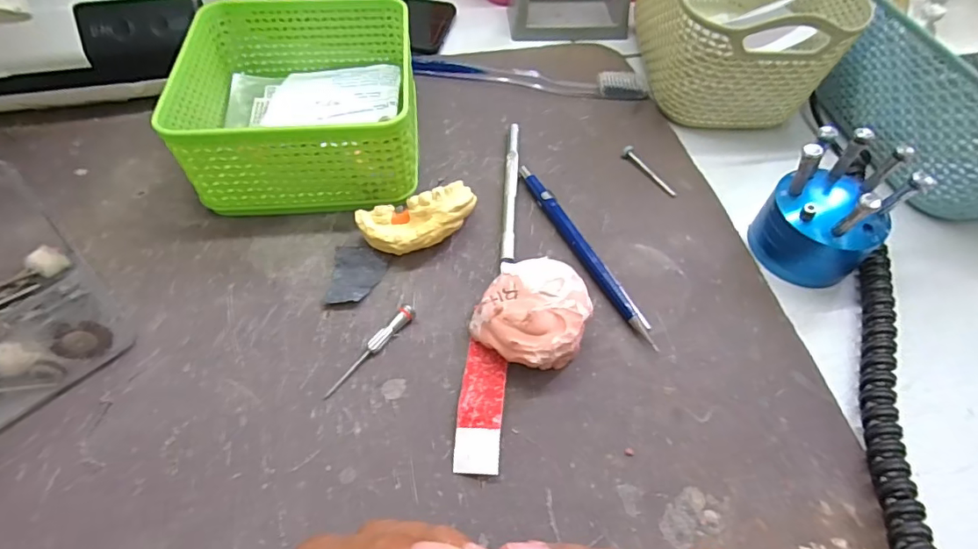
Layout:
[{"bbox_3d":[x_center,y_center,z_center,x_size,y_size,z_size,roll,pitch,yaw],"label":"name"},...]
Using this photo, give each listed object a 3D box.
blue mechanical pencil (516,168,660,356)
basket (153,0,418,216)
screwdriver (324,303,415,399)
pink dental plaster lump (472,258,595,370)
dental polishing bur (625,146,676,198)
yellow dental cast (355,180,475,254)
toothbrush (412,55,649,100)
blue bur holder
[{"bbox_3d":[0.053,-0.015,0.293,0.010,0.011,0.134,-23,60,-17],"label":"blue mechanical pencil"},{"bbox_3d":[-0.112,-0.109,0.319,0.129,0.061,0.137,-3,56,-4],"label":"basket"},{"bbox_3d":[-0.059,0.037,0.255,0.007,0.009,0.059,36,62,20],"label":"screwdriver"},{"bbox_3d":[0.021,0.019,0.257,0.052,0.029,0.057,1,56,-2],"label":"pink dental plaster lump"},{"bbox_3d":[0.105,-0.068,0.332,0.007,0.007,0.047,-28,61,-19],"label":"dental polishing bur"},{"bbox_3d":[-0.038,-0.028,0.286,0.065,0.030,0.031,-14,57,-11],"label":"yellow dental cast"},{"bbox_3d":[0.031,-0.148,0.385,0.171,0.013,0.021,5,56,1],"label":"toothbrush"},{"bbox_3d":[0.185,-0.035,0.276,0.051,0.069,0.055,1,56,-2],"label":"blue bur holder"}]

